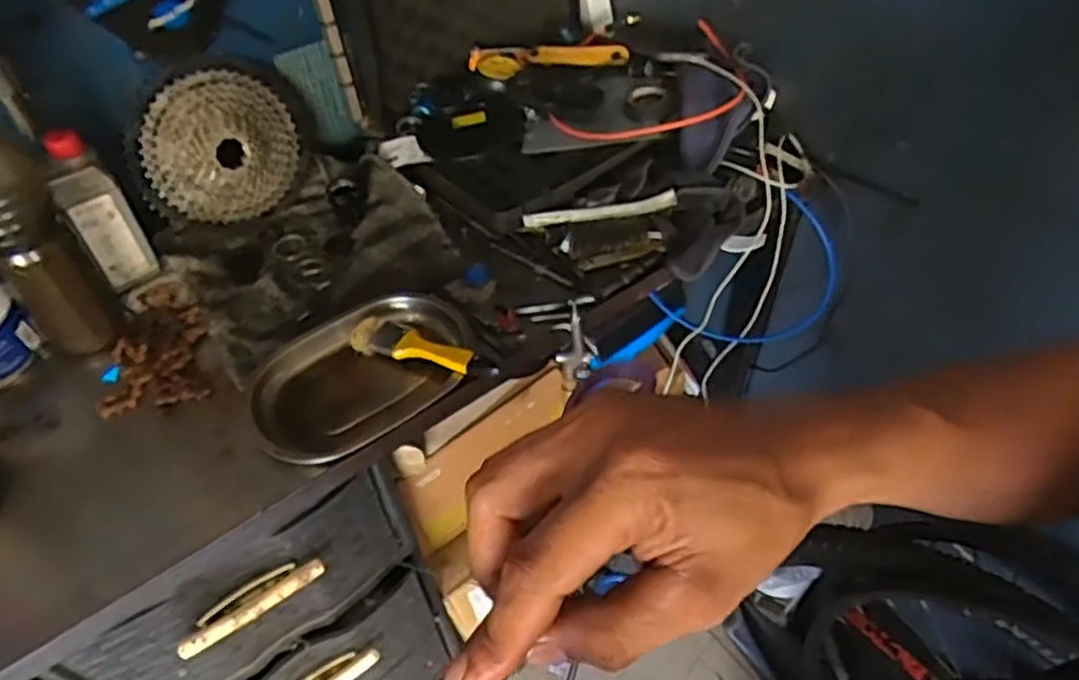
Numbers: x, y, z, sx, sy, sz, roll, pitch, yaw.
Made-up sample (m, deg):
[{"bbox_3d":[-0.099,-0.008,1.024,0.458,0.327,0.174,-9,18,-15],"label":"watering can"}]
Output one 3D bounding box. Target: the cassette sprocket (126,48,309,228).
[{"bbox_3d":[-0.355,-0.216,0.838,0.197,0.186,0.058,-41,41,-16],"label":"cassette sprocket"}]

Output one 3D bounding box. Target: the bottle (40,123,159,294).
[{"bbox_3d":[-0.454,-0.127,0.774,0.060,0.176,0.055,-28,54,-19],"label":"bottle"}]

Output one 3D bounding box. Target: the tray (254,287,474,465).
[{"bbox_3d":[-0.175,0.025,0.732,0.218,0.029,0.168,-27,54,-19],"label":"tray"}]

